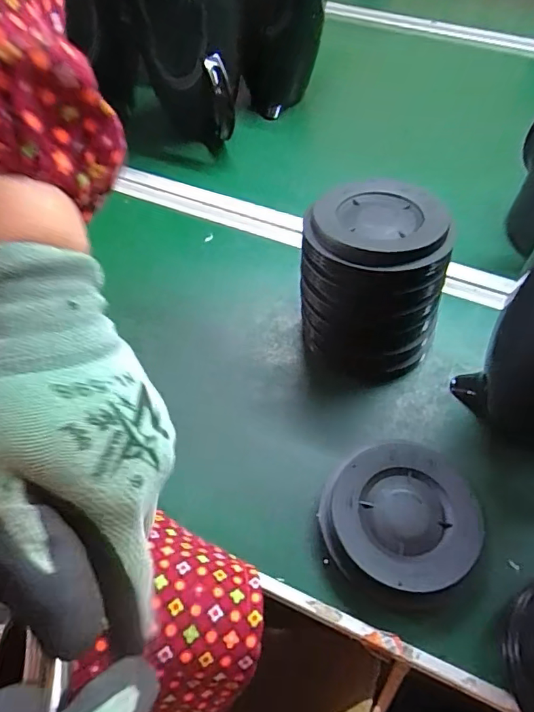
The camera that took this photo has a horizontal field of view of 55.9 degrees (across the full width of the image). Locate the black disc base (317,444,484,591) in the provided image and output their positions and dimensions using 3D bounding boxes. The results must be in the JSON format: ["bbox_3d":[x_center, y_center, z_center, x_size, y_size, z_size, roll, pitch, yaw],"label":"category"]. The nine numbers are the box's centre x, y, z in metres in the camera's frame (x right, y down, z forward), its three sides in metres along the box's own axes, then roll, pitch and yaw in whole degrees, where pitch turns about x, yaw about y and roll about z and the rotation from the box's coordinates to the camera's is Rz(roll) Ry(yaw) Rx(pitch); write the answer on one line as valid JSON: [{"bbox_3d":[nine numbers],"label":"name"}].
[{"bbox_3d":[0.100,0.121,0.380,0.114,0.031,0.102,3,55,3],"label":"black disc base"}]

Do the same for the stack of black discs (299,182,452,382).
[{"bbox_3d":[0.088,-0.065,0.444,0.116,0.131,0.131,-1,55,0],"label":"stack of black discs"}]

